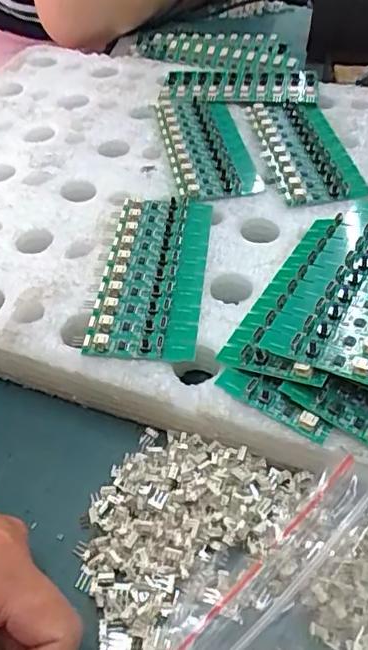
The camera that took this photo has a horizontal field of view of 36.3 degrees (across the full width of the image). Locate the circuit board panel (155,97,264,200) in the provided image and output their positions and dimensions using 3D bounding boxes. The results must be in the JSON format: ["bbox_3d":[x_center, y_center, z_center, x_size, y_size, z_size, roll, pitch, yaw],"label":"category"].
[{"bbox_3d":[0.018,-0.148,0.448,0.064,0.010,0.142,-9,48,-4],"label":"circuit board panel"}]

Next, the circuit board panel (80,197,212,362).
[{"bbox_3d":[-0.018,-0.036,0.351,0.061,0.008,0.138,4,49,7],"label":"circuit board panel"}]

